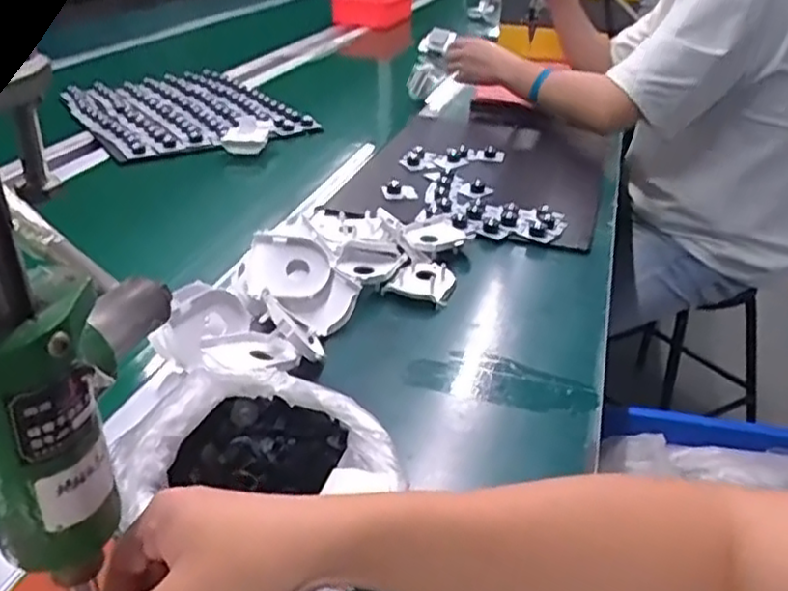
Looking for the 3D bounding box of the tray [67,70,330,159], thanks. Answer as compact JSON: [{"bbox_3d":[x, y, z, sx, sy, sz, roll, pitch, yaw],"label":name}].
[{"bbox_3d":[-0.392,-0.350,1.291,0.348,0.030,0.391,-16,35,-29],"label":"tray"}]

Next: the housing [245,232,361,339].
[{"bbox_3d":[-0.096,-0.012,0.716,0.125,0.032,0.082,35,69,5],"label":"housing"}]

